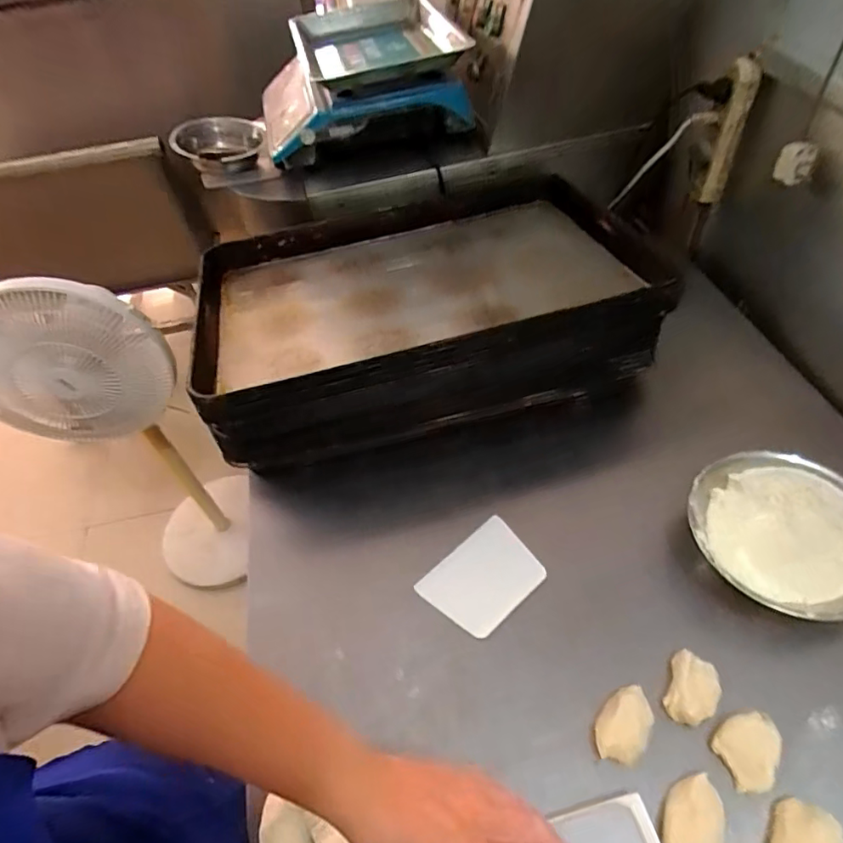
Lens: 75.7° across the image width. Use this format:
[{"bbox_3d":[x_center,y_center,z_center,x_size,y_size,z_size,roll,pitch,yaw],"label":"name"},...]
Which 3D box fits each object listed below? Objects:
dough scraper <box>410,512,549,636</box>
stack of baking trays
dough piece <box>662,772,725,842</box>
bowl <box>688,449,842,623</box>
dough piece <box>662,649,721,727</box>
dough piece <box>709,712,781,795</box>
[{"bbox_3d":[0.069,0.177,0.613,0.121,0.010,0.095,-40,54,-14],"label":"dough scraper"},{"bbox_3d":[0.000,-0.187,0.808,0.631,0.160,0.427,-14,49,-5],"label":"stack of baking trays"},{"bbox_3d":[0.223,0.330,0.447,0.041,0.016,0.069,20,54,22],"label":"dough piece"},{"bbox_3d":[0.388,0.128,0.588,0.184,0.076,0.176,-4,49,4],"label":"bowl"},{"bbox_3d":[0.252,0.248,0.505,0.037,0.028,0.059,17,53,20],"label":"dough piece"},{"bbox_3d":[0.289,0.286,0.472,0.051,0.022,0.053,-17,49,-9],"label":"dough piece"}]

